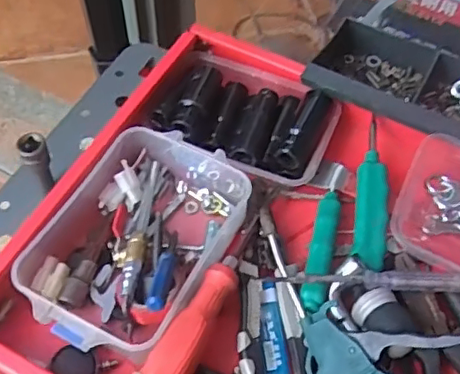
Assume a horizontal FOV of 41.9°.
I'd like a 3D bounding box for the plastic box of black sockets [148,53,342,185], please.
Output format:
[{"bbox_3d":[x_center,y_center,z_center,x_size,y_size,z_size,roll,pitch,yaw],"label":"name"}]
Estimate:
[{"bbox_3d":[0.018,-0.065,0.568,0.153,0.040,0.110,24,60,12],"label":"plastic box of black sockets"}]

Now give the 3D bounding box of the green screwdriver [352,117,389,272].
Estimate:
[{"bbox_3d":[0.125,0.007,0.530,0.025,0.024,0.142,8,58,2],"label":"green screwdriver"}]

